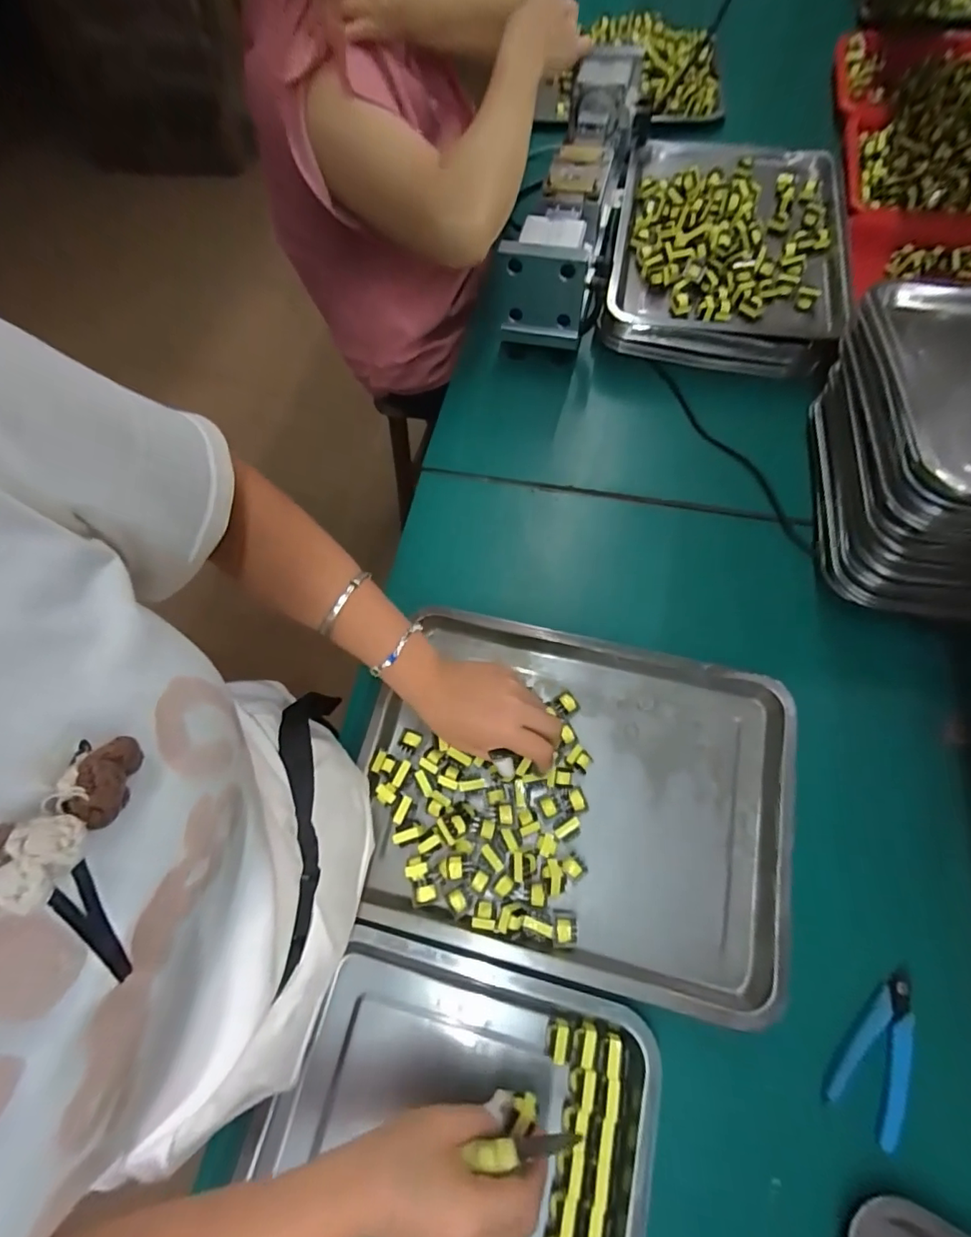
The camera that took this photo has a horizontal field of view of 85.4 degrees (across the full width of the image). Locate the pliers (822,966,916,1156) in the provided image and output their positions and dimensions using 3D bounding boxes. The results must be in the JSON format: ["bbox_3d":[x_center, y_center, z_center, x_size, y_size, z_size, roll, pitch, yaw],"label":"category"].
[{"bbox_3d":[0.313,0.337,0.410,0.049,0.010,0.113,37,73,16],"label":"pliers"}]

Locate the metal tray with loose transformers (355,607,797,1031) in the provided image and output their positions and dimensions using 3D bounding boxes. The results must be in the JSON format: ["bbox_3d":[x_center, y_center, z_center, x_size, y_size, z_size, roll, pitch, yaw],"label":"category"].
[{"bbox_3d":[0.079,0.159,0.489,0.391,0.037,0.289,11,68,7],"label":"metal tray with loose transformers"}]

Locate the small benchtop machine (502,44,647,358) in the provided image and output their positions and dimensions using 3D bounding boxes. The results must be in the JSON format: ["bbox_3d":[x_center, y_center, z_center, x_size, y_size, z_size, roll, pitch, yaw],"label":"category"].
[{"bbox_3d":[0.125,-0.568,0.709,0.111,0.111,0.447,14,68,8],"label":"small benchtop machine"}]

